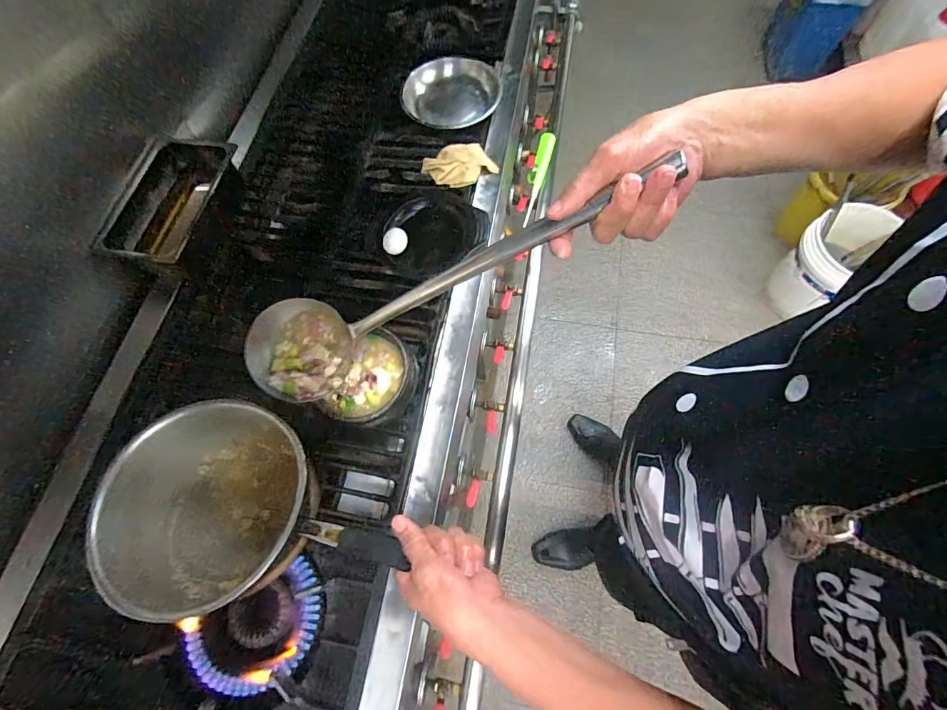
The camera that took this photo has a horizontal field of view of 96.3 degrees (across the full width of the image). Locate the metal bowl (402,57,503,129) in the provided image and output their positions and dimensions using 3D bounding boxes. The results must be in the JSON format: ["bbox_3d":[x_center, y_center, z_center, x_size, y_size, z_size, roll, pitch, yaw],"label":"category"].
[{"bbox_3d":[-0.043,-0.552,0.892,0.178,0.049,0.176,-1,67,3],"label":"metal bowl"}]

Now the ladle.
[{"bbox_3d":[-0.047,-0.065,0.448,0.493,0.082,0.117,-19,64,27],"label":"ladle"}]

